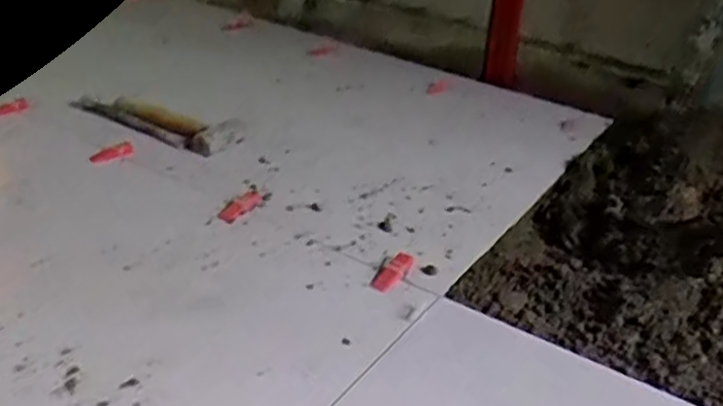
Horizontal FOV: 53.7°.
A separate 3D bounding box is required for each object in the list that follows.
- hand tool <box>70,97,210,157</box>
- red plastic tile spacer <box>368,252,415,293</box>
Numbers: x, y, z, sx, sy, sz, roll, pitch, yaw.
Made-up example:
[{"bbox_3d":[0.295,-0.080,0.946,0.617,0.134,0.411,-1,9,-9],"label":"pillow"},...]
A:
[{"bbox_3d":[-0.387,-0.151,1.267,0.312,0.032,0.071,21,31,23],"label":"hand tool"},{"bbox_3d":[0.042,0.089,0.933,0.028,0.011,0.085,22,32,25],"label":"red plastic tile spacer"}]

